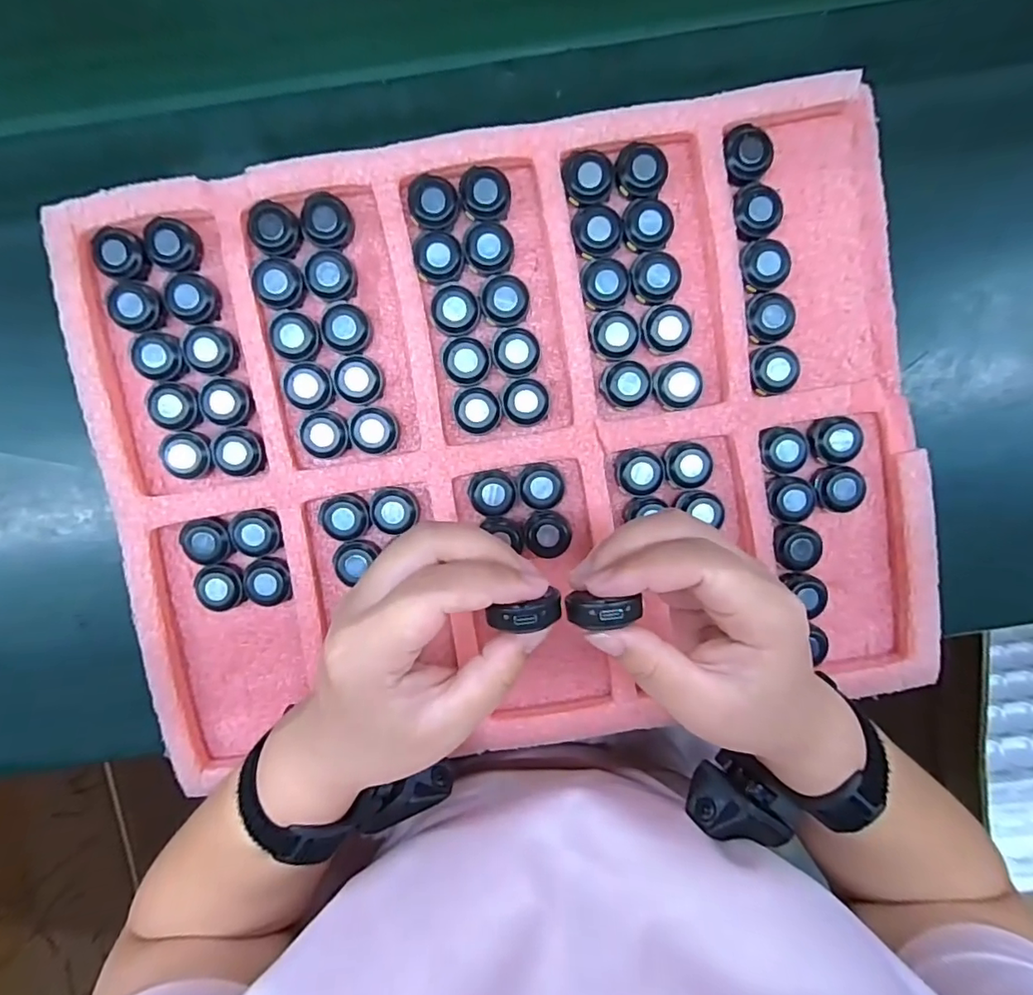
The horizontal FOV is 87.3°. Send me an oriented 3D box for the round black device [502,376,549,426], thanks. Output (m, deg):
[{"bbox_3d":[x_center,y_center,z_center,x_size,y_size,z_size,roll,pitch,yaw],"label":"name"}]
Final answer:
[{"bbox_3d":[0.006,-0.059,0.333,0.028,0.012,0.027,0,93,0],"label":"round black device"}]

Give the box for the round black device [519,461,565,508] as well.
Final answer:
[{"bbox_3d":[0.016,-0.007,0.337,0.028,0.012,0.028,0,93,0],"label":"round black device"}]

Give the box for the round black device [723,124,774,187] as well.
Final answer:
[{"bbox_3d":[0.135,-0.202,0.317,0.027,0.009,0.031,-30,93,1],"label":"round black device"}]

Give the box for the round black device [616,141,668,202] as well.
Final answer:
[{"bbox_3d":[0.074,-0.193,0.320,0.030,0.012,0.029,0,93,0],"label":"round black device"}]

